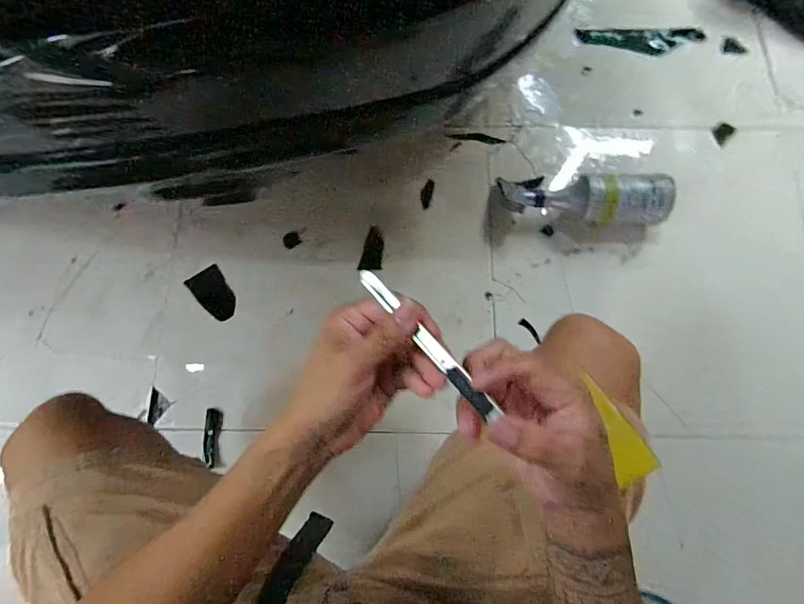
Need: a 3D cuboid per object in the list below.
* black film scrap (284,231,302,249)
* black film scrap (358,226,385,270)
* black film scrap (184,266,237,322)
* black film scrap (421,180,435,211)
[{"bbox_3d":[-0.209,-0.118,0.805,0.032,0.004,0.029,-34,87,-11],"label":"black film scrap"},{"bbox_3d":[-0.056,-0.100,0.803,0.042,0.004,0.085,3,76,1],"label":"black film scrap"},{"bbox_3d":[-0.345,-0.014,0.783,0.061,0.004,0.106,-36,78,-11],"label":"black film scrap"},{"bbox_3d":[0.048,-0.210,0.826,0.021,0.004,0.061,13,76,3],"label":"black film scrap"}]

